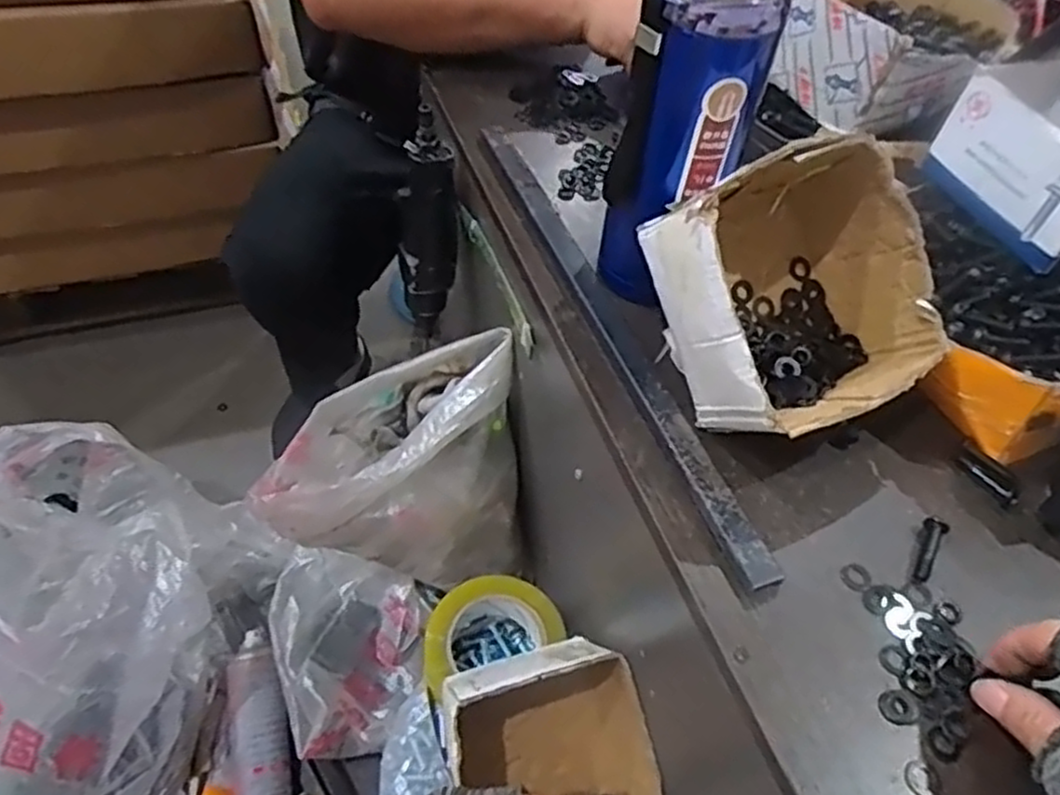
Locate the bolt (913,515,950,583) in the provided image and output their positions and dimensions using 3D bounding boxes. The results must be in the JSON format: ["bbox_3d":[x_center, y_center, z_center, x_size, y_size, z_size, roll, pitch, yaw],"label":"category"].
[{"bbox_3d":[0.219,0.083,0.401,0.012,0.010,0.038,26,54,16],"label":"bolt"}]

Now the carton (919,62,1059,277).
[{"bbox_3d":[0.322,-0.144,0.450,0.092,0.075,0.121,-14,54,-16],"label":"carton"}]

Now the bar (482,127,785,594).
[{"bbox_3d":[0.048,-0.066,0.506,0.023,0.011,0.441,-14,53,-15],"label":"bar"}]

